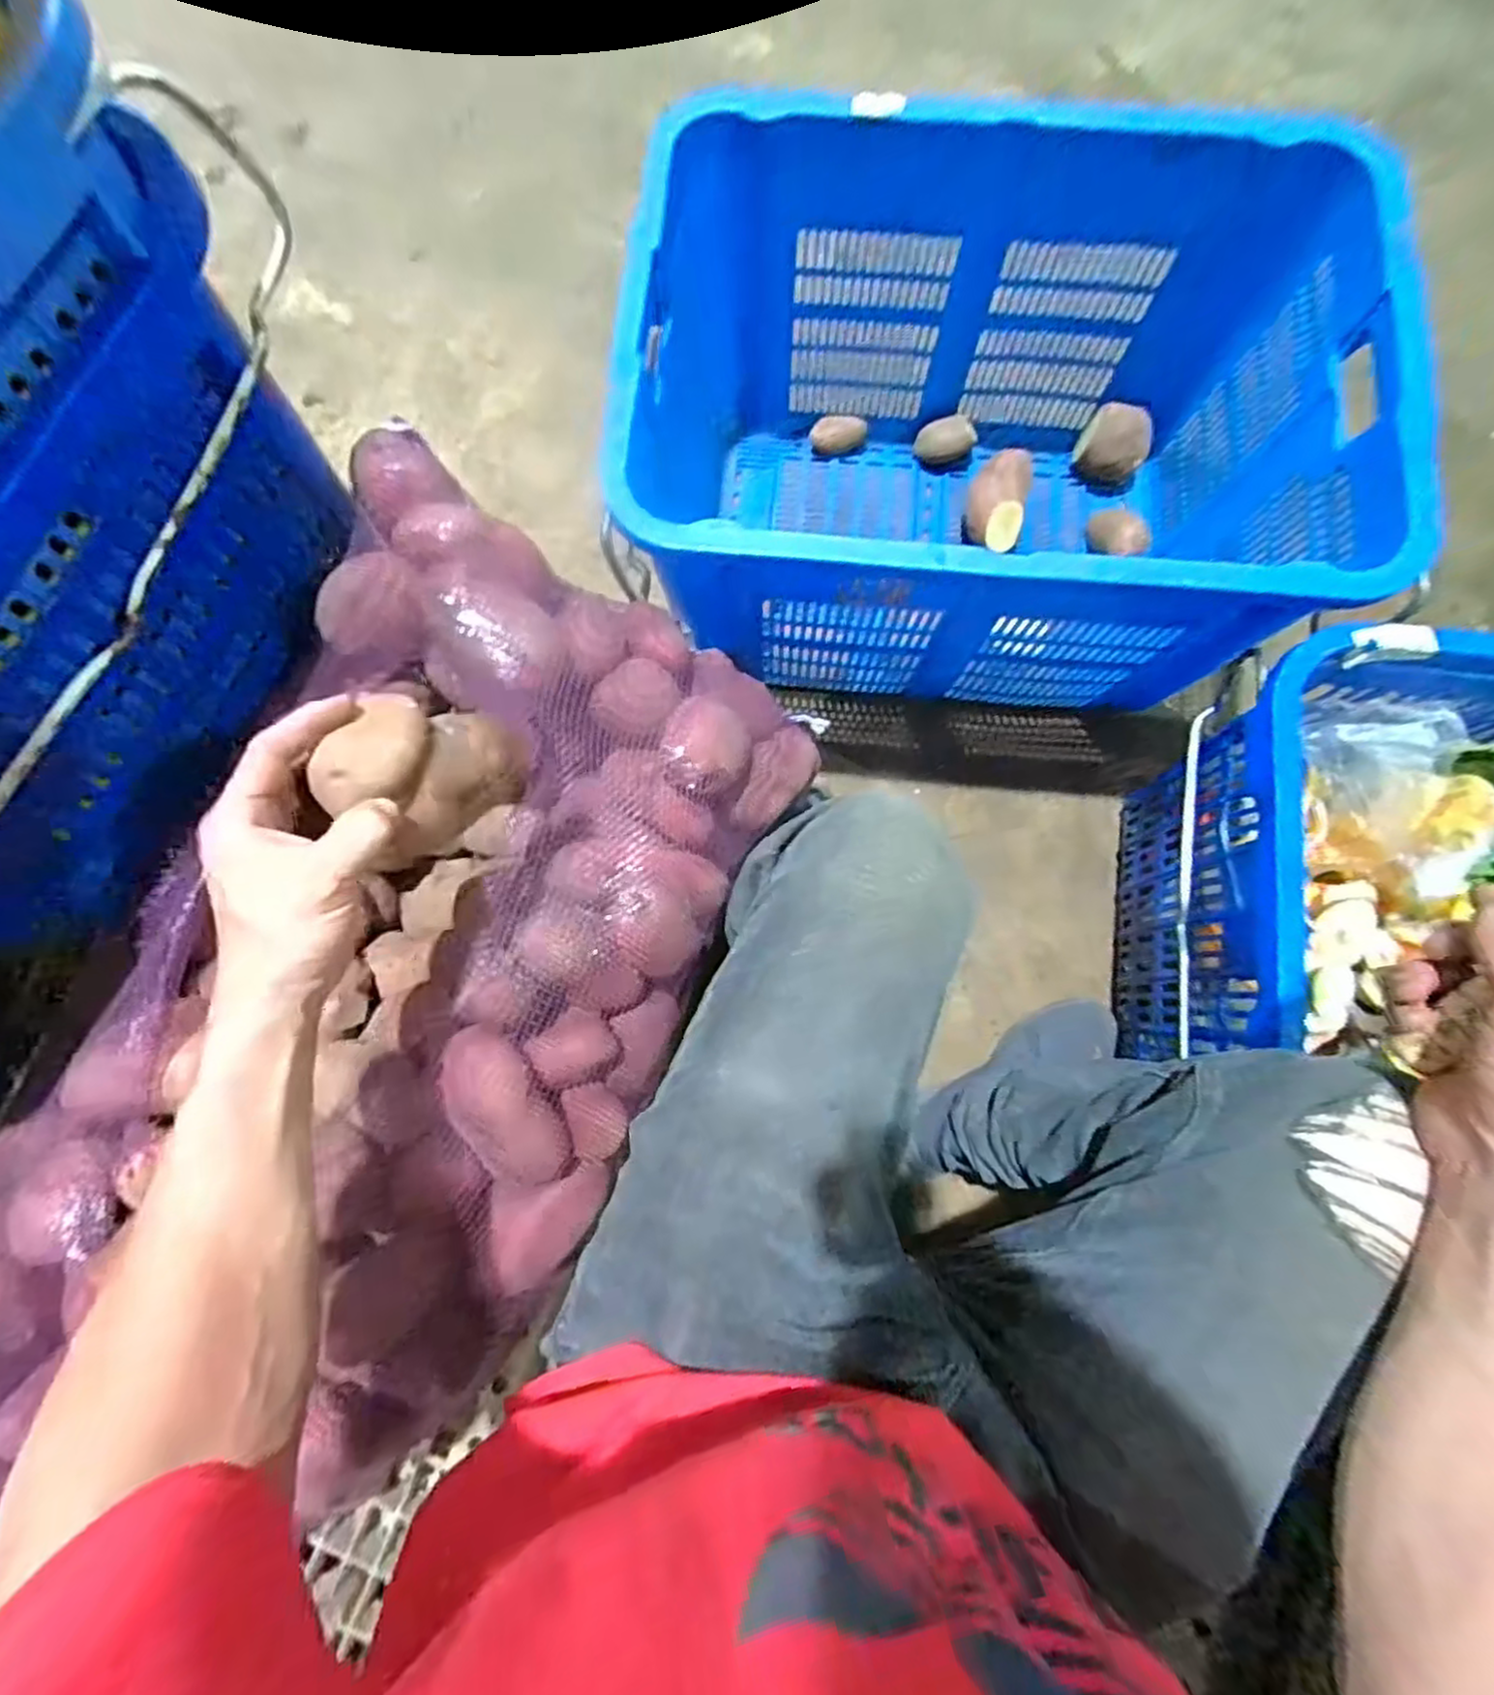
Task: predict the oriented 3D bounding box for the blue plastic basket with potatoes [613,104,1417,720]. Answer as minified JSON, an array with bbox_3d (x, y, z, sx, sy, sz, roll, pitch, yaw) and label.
[{"bbox_3d":[0.233,-0.435,0.816,0.688,0.377,0.492,8,79,2],"label":"blue plastic basket with potatoes"}]

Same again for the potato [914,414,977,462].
[{"bbox_3d":[0.269,-0.553,0.987,0.080,0.052,0.038,-8,79,-1],"label":"potato"}]

